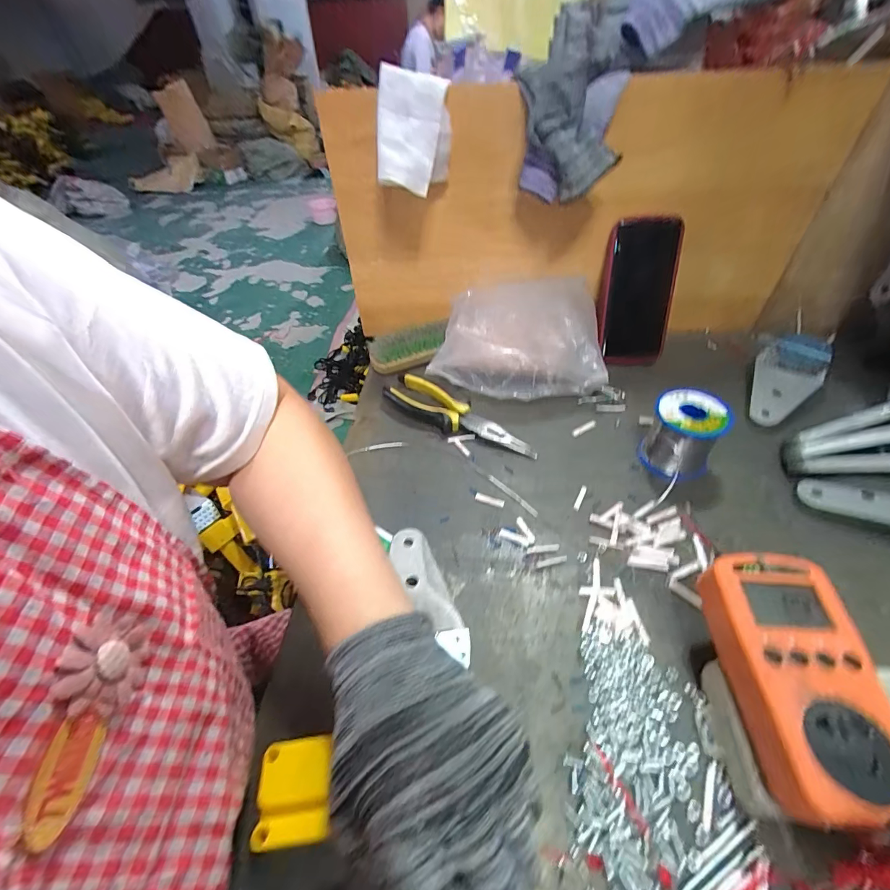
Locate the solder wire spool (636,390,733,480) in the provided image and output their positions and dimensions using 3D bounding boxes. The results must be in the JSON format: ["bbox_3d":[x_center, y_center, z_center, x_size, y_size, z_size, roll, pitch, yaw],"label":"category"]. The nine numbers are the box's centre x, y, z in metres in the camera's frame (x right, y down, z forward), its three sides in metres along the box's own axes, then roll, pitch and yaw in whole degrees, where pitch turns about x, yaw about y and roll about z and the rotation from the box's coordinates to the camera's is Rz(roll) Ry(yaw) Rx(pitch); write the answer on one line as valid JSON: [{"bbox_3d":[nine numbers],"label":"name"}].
[{"bbox_3d":[0.237,-0.012,0.407,0.062,0.065,0.059,-2,46,2],"label":"solder wire spool"}]

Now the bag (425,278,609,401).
[{"bbox_3d":[0.091,-0.127,0.506,0.199,0.092,0.132,4,46,8],"label":"bag"}]

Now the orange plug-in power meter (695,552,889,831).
[{"bbox_3d":[0.198,0.127,0.229,0.072,0.026,0.126,0,46,4],"label":"orange plug-in power meter"}]

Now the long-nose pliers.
[{"bbox_3d":[0.013,-0.030,0.463,0.184,0.027,0.044,27,54,28],"label":"long-nose pliers"}]

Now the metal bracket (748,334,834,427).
[{"bbox_3d":[0.401,-0.080,0.479,0.065,0.028,0.159,27,54,27],"label":"metal bracket"}]

